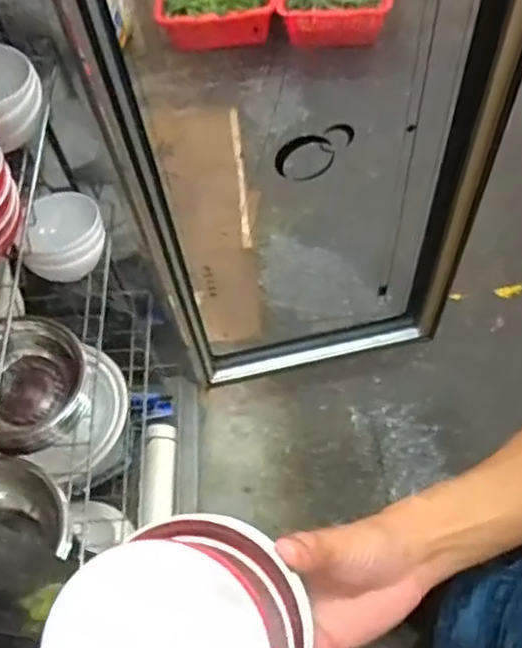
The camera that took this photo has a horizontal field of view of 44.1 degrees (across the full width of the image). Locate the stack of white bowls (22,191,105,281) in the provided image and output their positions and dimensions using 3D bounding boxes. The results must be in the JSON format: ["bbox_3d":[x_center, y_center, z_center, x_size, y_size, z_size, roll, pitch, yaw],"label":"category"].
[{"bbox_3d":[-0.270,-0.122,0.883,0.099,0.068,0.095,-10,60,-1],"label":"stack of white bowls"}]

